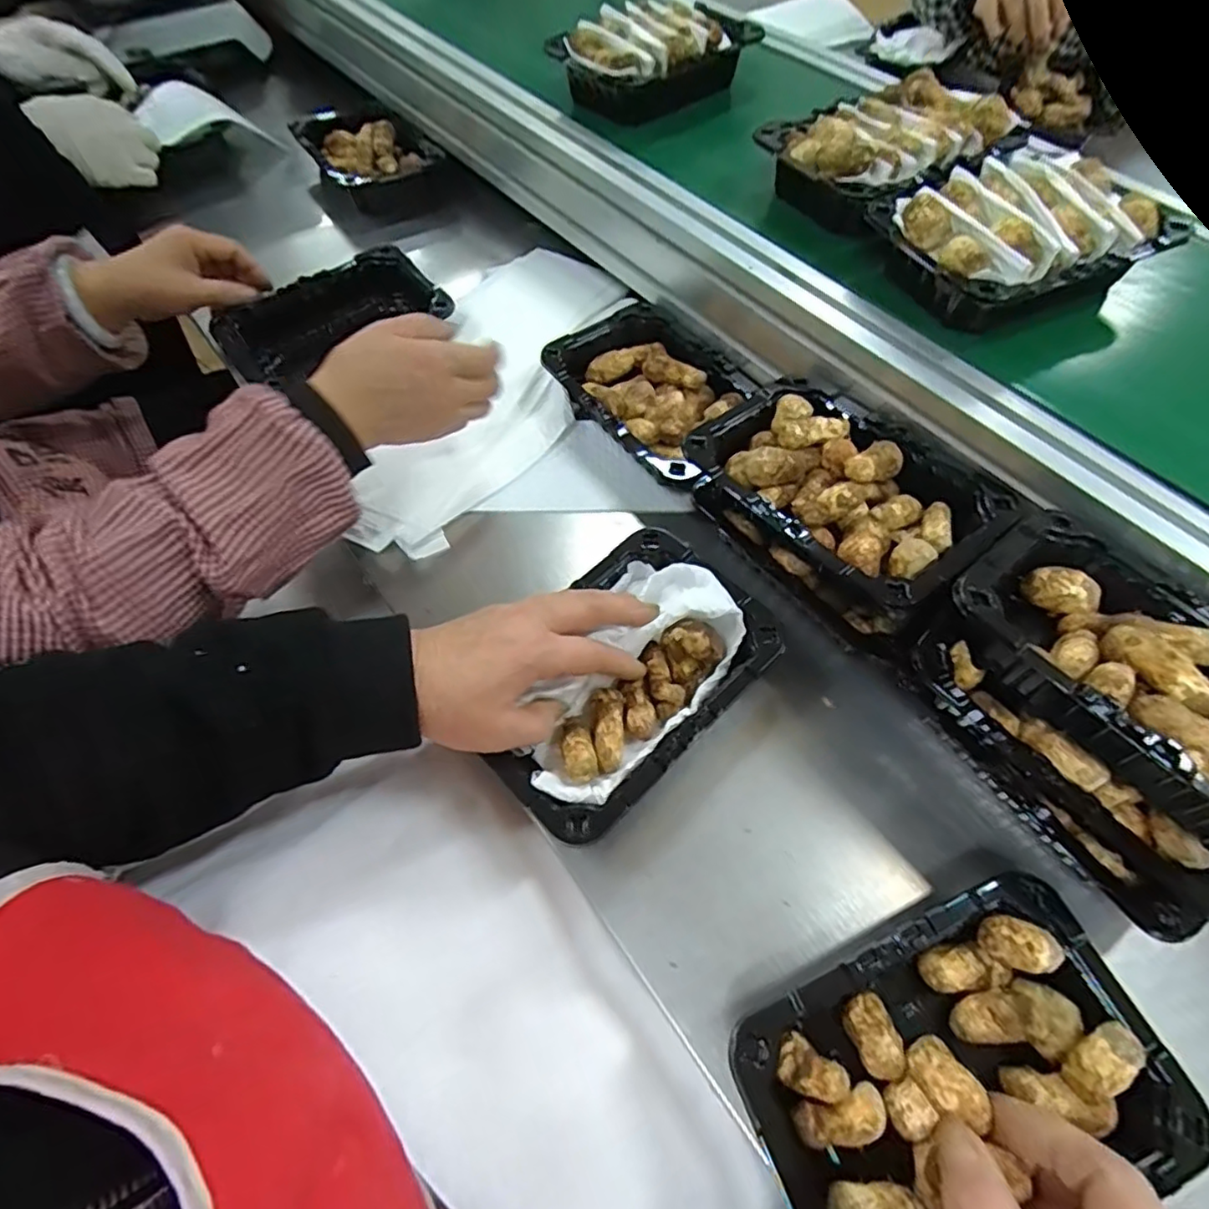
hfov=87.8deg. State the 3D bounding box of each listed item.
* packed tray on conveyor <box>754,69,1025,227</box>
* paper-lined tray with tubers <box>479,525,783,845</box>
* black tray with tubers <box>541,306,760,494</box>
[{"bbox_3d":[0.218,-0.355,0.493,0.164,0.057,0.117,-30,65,-15],"label":"packed tray on conveyor"},{"bbox_3d":[0.009,0.040,0.384,0.183,0.042,0.123,-39,68,-22],"label":"paper-lined tray with tubers"},{"bbox_3d":[0.047,-0.175,0.527,0.120,0.037,0.185,-35,66,-20],"label":"black tray with tubers"}]

